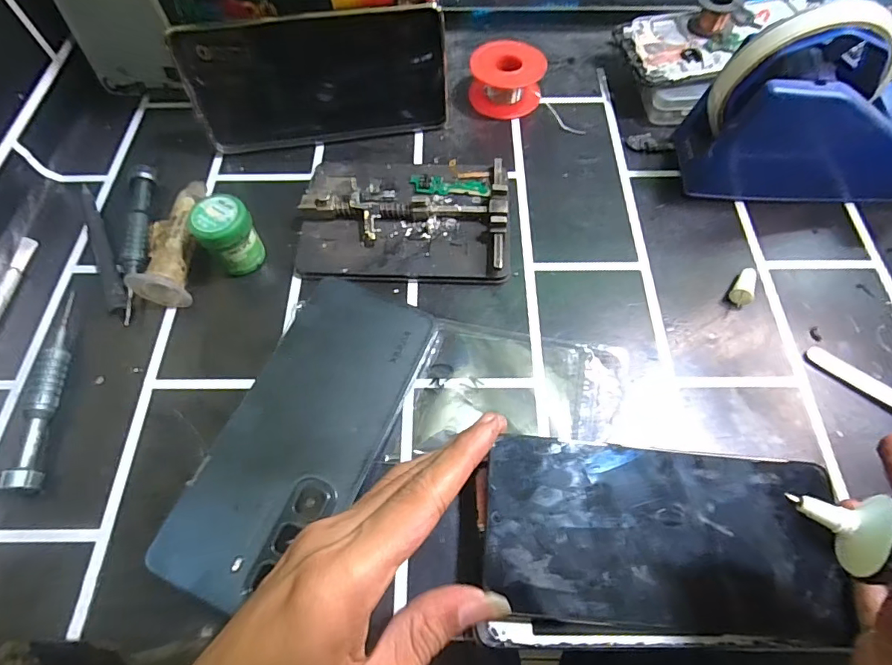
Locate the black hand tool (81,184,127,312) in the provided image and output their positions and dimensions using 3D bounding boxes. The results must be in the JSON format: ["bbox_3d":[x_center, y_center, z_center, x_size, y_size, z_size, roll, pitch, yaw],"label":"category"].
[{"bbox_3d":[-0.215,-0.054,0.292,0.012,0.011,0.107,-28,66,-13],"label":"black hand tool"}]

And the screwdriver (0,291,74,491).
[{"bbox_3d":[-0.210,0.026,0.247,0.015,0.017,0.112,-8,63,-3],"label":"screwdriver"}]

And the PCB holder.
[{"bbox_3d":[-0.026,-0.075,0.295,0.126,0.022,0.091,1,63,1],"label":"PCB holder"}]

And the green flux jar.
[{"bbox_3d":[-0.126,-0.056,0.276,0.031,0.041,0.028,-39,69,-18],"label":"green flux jar"}]

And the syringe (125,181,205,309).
[{"bbox_3d":[-0.167,-0.058,0.285,0.031,0.025,0.086,-8,63,-4],"label":"syringe"}]

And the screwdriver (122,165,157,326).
[{"bbox_3d":[-0.190,-0.057,0.290,0.014,0.016,0.111,-10,63,-5],"label":"screwdriver"}]

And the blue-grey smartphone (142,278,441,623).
[{"bbox_3d":[-0.071,0.046,0.236,0.075,0.006,0.162,25,65,13],"label":"blue-grey smartphone"}]

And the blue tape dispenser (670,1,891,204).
[{"bbox_3d":[0.232,-0.129,0.274,0.160,0.100,0.056,5,63,3],"label":"blue tape dispenser"}]

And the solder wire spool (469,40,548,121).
[{"bbox_3d":[0.045,-0.186,0.347,0.052,0.030,0.052,0,63,1],"label":"solder wire spool"}]

